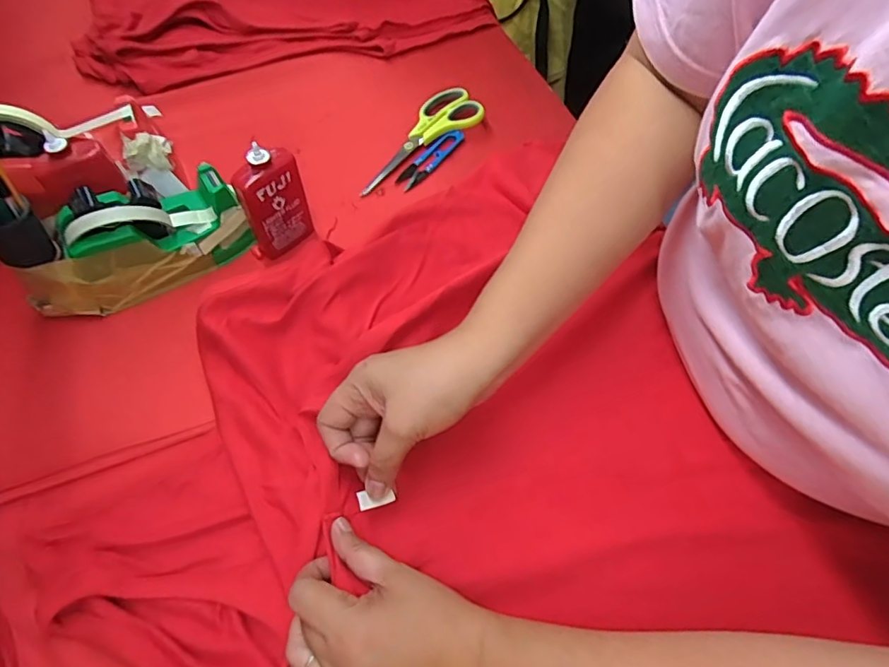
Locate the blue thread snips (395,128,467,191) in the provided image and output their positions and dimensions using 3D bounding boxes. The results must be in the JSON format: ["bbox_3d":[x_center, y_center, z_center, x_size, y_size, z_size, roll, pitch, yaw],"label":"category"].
[{"bbox_3d":[-0.015,-0.196,0.579,0.024,0.011,0.098,37,70,19],"label":"blue thread snips"}]

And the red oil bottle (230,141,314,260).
[{"bbox_3d":[-0.155,-0.119,0.475,0.055,0.116,0.026,-30,66,-13],"label":"red oil bottle"}]

